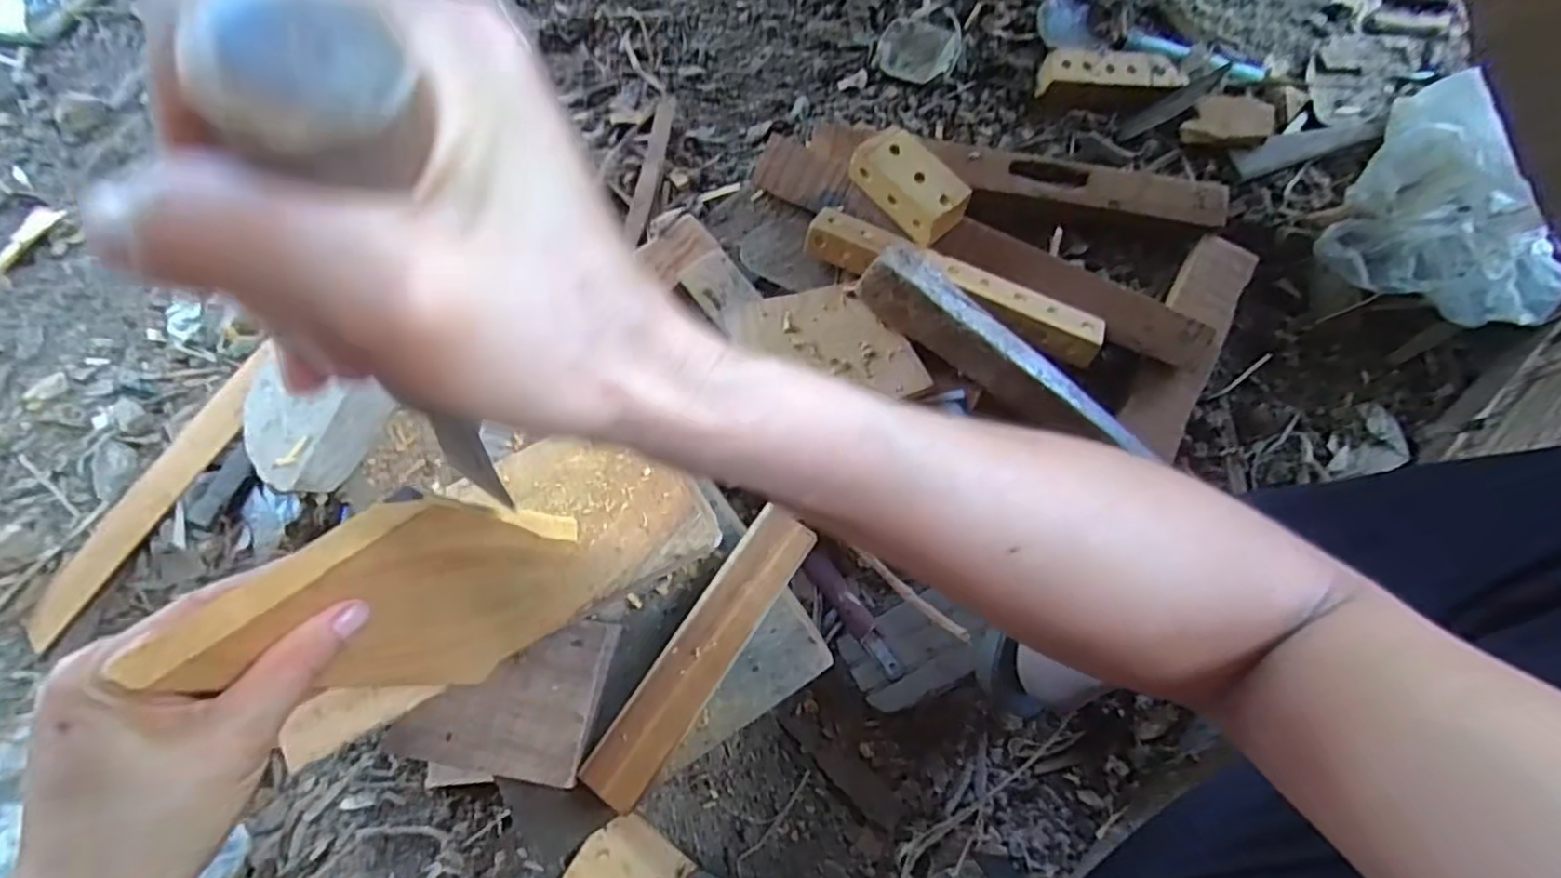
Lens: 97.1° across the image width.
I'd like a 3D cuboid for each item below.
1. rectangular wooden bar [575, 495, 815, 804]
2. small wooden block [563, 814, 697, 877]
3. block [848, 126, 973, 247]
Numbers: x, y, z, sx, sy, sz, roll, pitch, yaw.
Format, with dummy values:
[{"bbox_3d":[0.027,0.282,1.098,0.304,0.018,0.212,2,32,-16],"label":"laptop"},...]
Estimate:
[{"bbox_3d":[-0.054,0.145,0.465,0.042,0.024,0.211,34,75,9],"label":"rectangular wooden bar"},{"bbox_3d":[-0.125,0.353,0.556,0.082,0.014,0.079,31,74,24],"label":"small wooden block"},{"bbox_3d":[0.124,-0.242,0.662,0.052,0.053,0.112,-39,77,-12],"label":"block"}]

